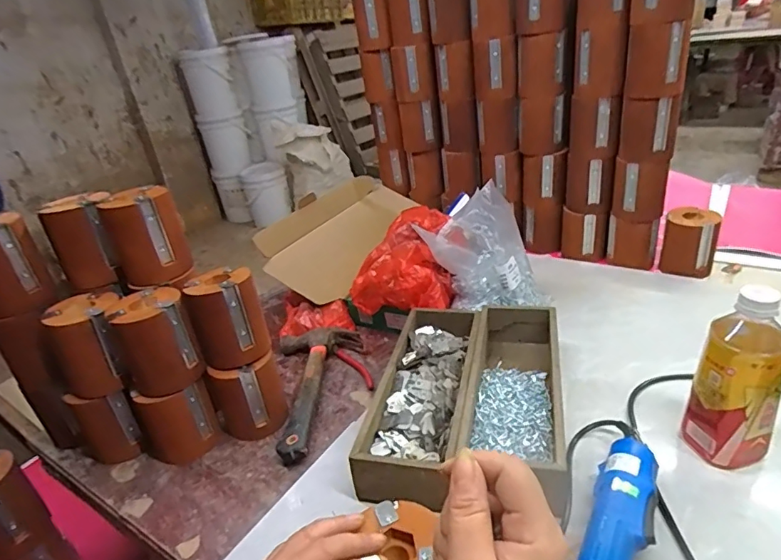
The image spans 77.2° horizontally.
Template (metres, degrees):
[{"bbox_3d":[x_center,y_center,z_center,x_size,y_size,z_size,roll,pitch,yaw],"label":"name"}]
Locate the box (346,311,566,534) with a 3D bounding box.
[{"bbox_3d":[0.096,0.129,0.580,0.200,0.058,0.295,0,28,16],"label":"box"}]

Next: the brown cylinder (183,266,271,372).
[{"bbox_3d":[-0.197,0.045,0.587,0.076,0.102,0.065,-23,32,-25],"label":"brown cylinder"}]

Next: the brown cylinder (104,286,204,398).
[{"bbox_3d":[-0.267,0.072,0.558,0.071,0.103,0.070,-26,33,-30],"label":"brown cylinder"}]

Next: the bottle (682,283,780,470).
[{"bbox_3d":[0.331,0.099,0.469,0.071,0.183,0.054,14,34,37],"label":"bottle"}]

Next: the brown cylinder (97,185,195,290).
[{"bbox_3d":[-0.294,-0.051,0.593,0.078,0.105,0.068,-25,33,-28],"label":"brown cylinder"}]

